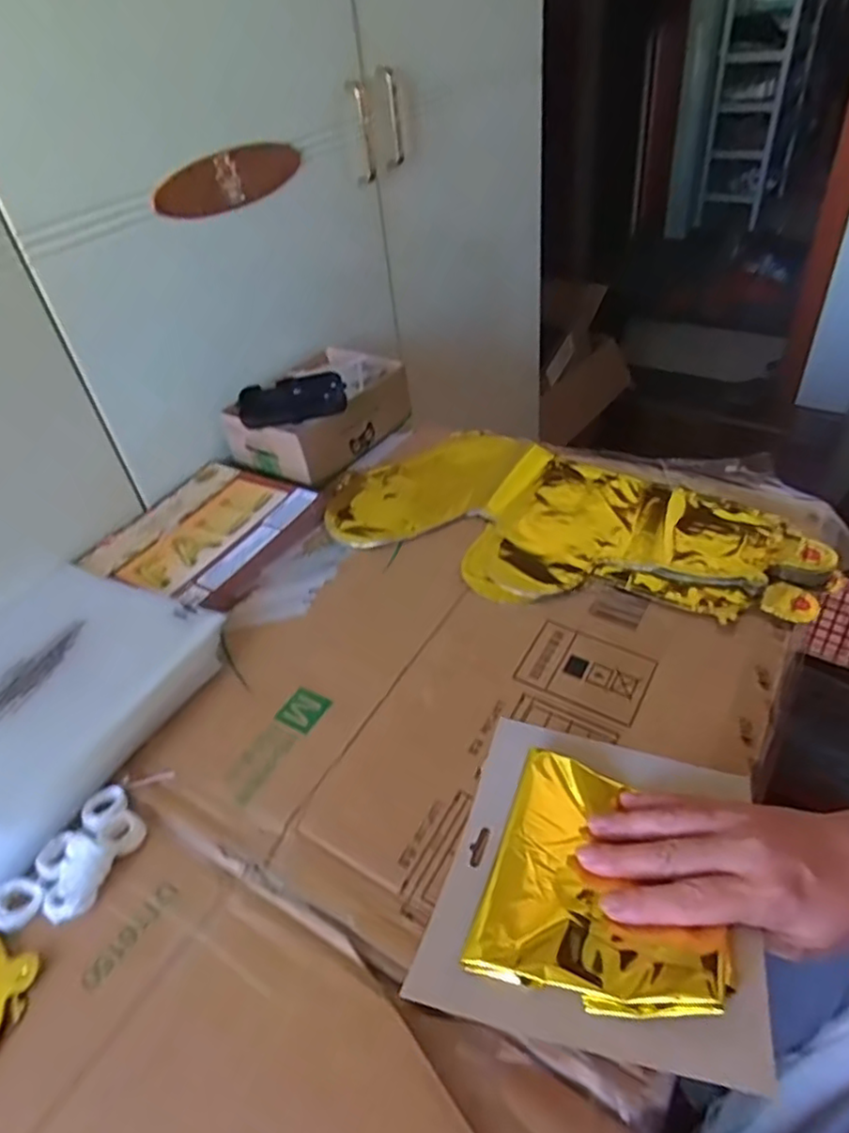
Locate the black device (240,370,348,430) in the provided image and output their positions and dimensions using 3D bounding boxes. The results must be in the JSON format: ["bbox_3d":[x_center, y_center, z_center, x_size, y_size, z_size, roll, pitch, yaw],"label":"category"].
[{"bbox_3d":[-0.135,-0.172,0.677,0.106,0.025,0.051,-13,42,-5],"label":"black device"}]

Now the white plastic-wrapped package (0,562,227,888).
[{"bbox_3d":[-0.302,0.092,0.506,0.245,0.038,0.222,17,47,24],"label":"white plastic-wrapped package"}]

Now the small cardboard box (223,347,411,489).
[{"bbox_3d":[-0.121,-0.183,0.757,0.146,0.083,0.197,24,50,30],"label":"small cardboard box"}]

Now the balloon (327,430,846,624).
[{"bbox_3d":[0.129,-0.045,0.609,0.426,0.018,0.226,23,50,29],"label":"balloon"}]

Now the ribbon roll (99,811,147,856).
[{"bbox_3d":[-0.194,0.171,0.422,0.024,0.012,0.025,-4,42,3],"label":"ribbon roll"}]

